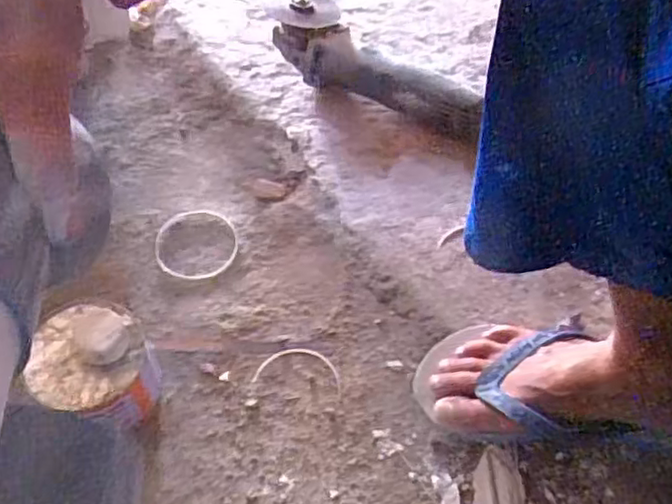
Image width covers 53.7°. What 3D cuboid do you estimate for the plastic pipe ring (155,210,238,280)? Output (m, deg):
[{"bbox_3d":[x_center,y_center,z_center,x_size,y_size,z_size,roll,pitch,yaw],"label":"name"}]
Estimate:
[{"bbox_3d":[-0.155,-0.011,0.734,0.091,0.004,0.096,-1,55,1],"label":"plastic pipe ring"}]

